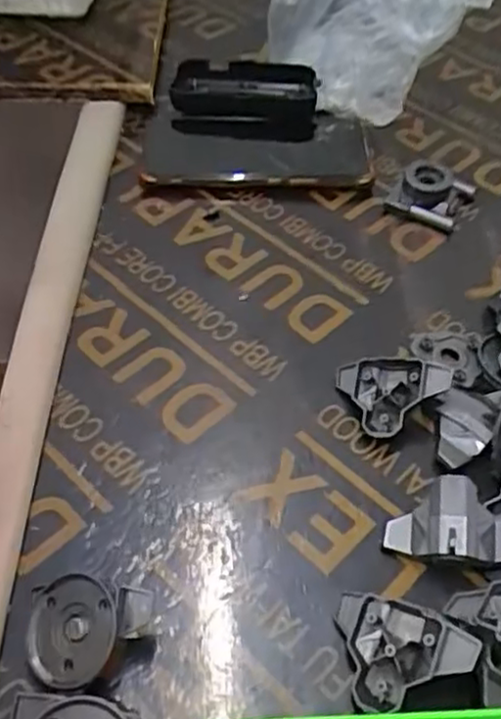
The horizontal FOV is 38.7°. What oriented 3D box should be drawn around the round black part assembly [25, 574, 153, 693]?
[{"bbox_3d":[-0.068,0.111,0.288,0.051,0.029,0.039,7,51,4],"label":"round black part assembly"}]

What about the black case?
[{"bbox_3d":[-0.005,-0.207,0.564,0.111,0.043,0.055,-4,51,-5],"label":"black case"}]

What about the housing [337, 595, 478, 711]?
[{"bbox_3d":[0.063,0.113,0.294,0.051,0.013,0.047,-27,49,12],"label":"housing"}]

